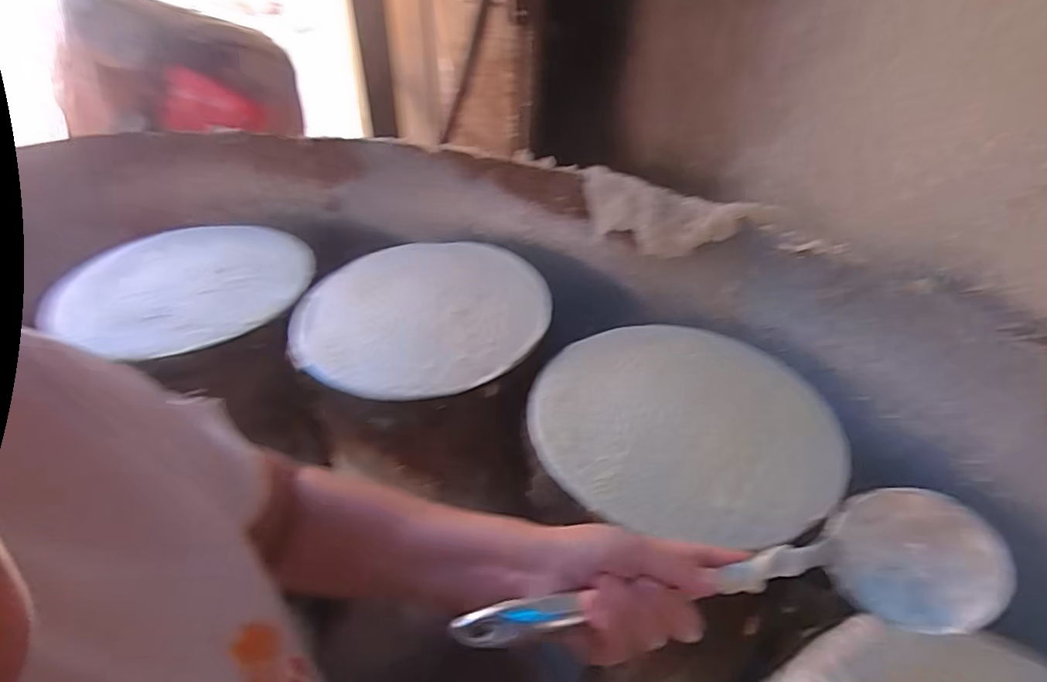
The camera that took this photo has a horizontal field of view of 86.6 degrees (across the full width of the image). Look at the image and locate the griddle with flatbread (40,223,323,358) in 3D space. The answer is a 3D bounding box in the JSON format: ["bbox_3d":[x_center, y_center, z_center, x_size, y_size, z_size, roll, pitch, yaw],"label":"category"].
[{"bbox_3d":[-0.559,-0.099,0.922,0.375,0.022,0.362,2,42,-1],"label":"griddle with flatbread"}]

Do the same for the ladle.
[{"bbox_3d":[0.128,0.146,0.340,0.334,0.078,0.076,-1,42,-10],"label":"ladle"}]

